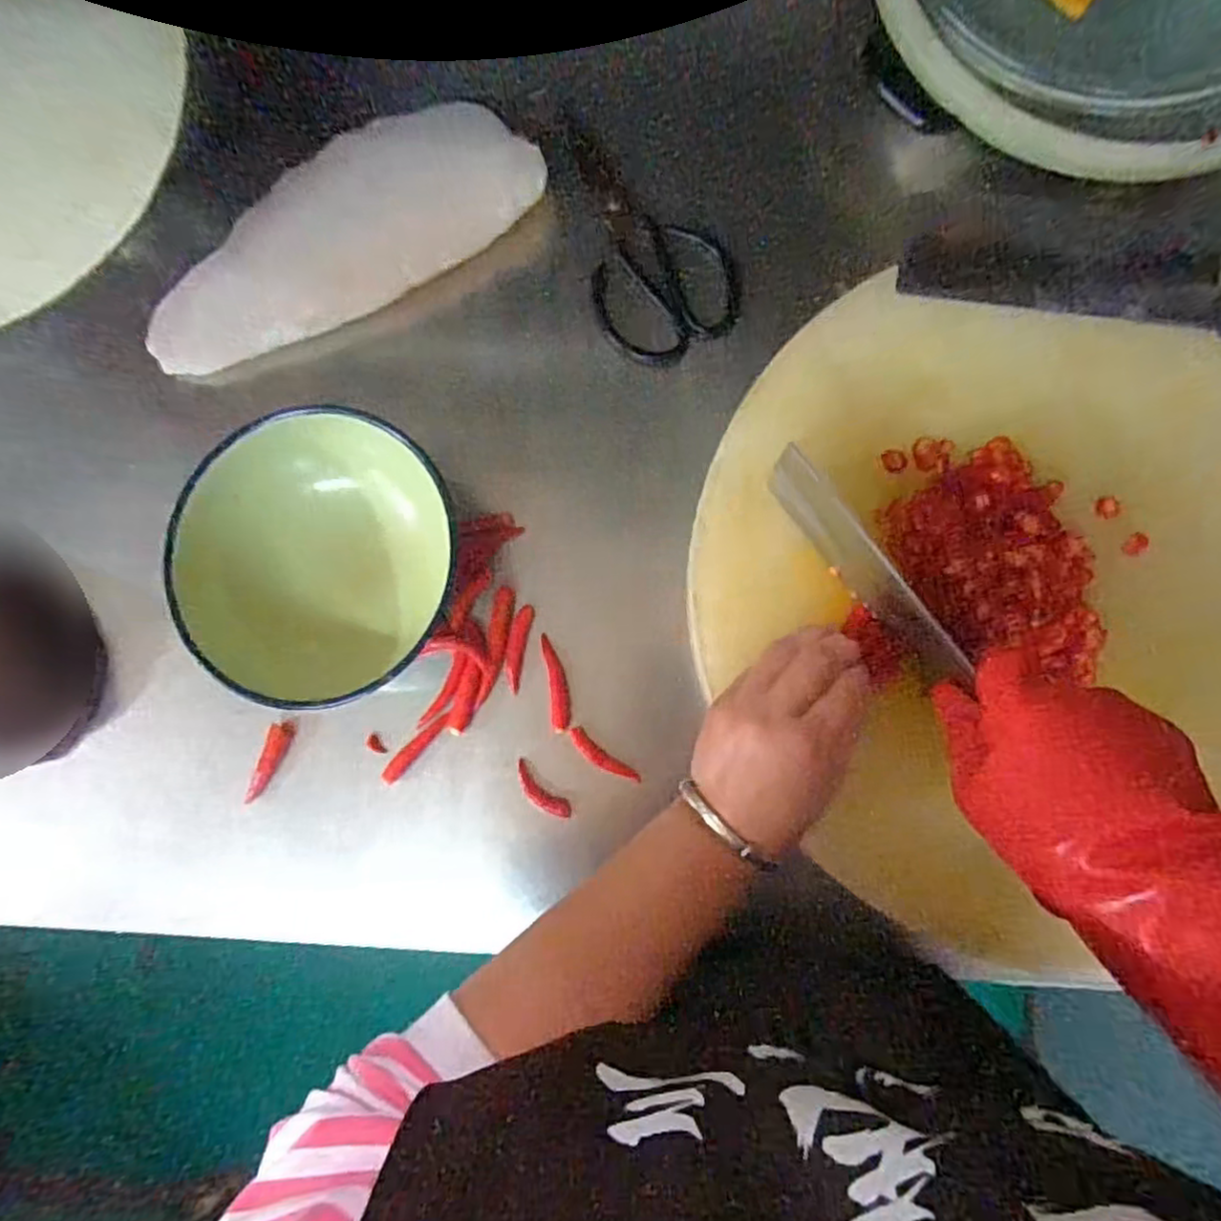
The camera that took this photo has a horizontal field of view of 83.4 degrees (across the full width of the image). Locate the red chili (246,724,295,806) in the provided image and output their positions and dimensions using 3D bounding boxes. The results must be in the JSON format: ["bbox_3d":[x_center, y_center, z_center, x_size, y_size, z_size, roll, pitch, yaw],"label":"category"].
[{"bbox_3d":[-0.235,0.105,0.472,0.013,0.008,0.059,21,87,6],"label":"red chili"}]

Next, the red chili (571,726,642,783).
[{"bbox_3d":[-0.005,0.098,0.454,0.055,0.011,0.012,38,89,7],"label":"red chili"}]

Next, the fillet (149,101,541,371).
[{"bbox_3d":[-0.193,-0.257,0.481,0.291,0.021,0.117,-35,83,1],"label":"fillet"}]

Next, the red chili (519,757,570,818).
[{"bbox_3d":[-0.046,0.121,0.456,0.048,0.013,0.013,41,89,7],"label":"red chili"}]

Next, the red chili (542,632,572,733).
[{"bbox_3d":[-0.036,0.049,0.462,0.014,0.011,0.064,-8,84,4],"label":"red chili"}]

